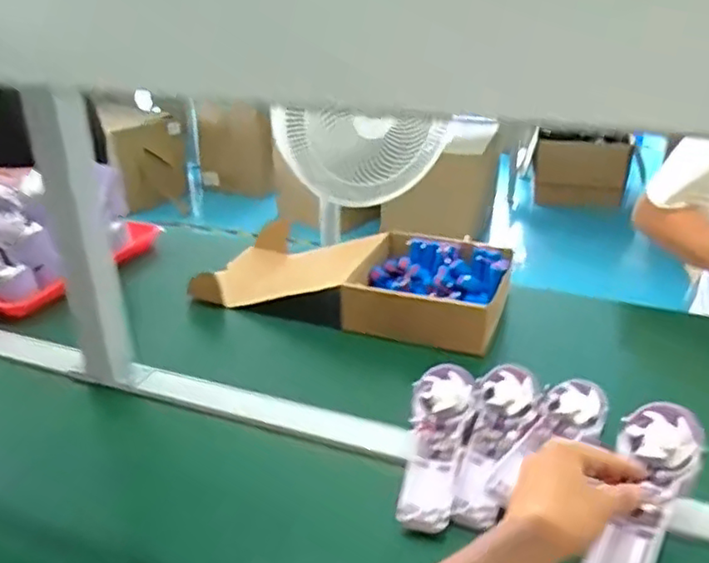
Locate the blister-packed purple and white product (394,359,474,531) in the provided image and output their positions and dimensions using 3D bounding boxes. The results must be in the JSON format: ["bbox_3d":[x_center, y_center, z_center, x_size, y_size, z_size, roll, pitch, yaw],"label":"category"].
[{"bbox_3d":[0.080,0.157,0.630,0.056,0.023,0.182,7,43,13],"label":"blister-packed purple and white product"}]

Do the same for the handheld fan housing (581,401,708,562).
[{"bbox_3d":[0.229,0.170,0.512,0.061,0.023,0.185,17,54,31],"label":"handheld fan housing"}]

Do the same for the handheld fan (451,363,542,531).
[{"bbox_3d":[0.136,0.158,0.632,0.056,0.025,0.179,12,49,23],"label":"handheld fan"}]

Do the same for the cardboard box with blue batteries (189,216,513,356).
[{"bbox_3d":[0.001,-0.004,0.934,0.422,0.074,0.236,8,29,17],"label":"cardboard box with blue batteries"}]

